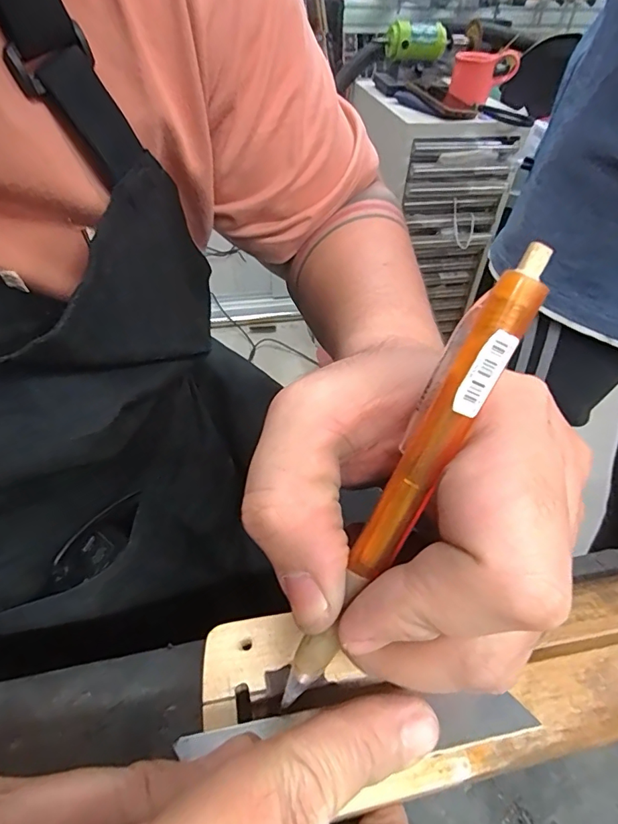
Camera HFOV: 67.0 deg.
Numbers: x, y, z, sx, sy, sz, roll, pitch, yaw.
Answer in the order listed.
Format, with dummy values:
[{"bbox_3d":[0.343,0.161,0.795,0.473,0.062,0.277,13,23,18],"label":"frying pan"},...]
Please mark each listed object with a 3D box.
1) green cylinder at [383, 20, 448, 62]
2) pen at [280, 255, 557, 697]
[{"bbox_3d":[0.245,-0.831,1.050,0.145,0.067,0.052,4,46,1],"label":"green cylinder"},{"bbox_3d":[0.022,0.021,0.119,0.014,0.129,0.012,31,15,22],"label":"pen"}]

